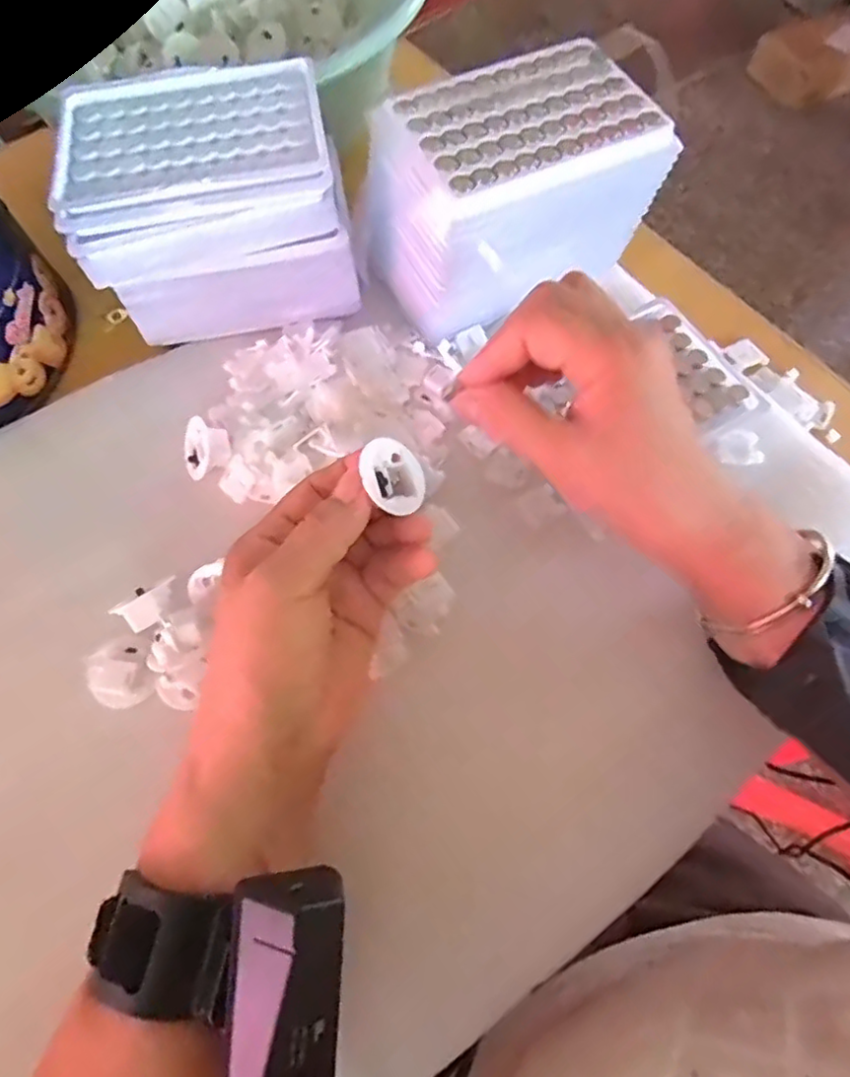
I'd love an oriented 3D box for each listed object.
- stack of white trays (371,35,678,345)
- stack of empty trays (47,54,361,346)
[{"bbox_3d":[0.044,-0.188,0.348,0.137,0.086,0.090,-21,68,-8],"label":"stack of white trays"},{"bbox_3d":[-0.111,-0.184,0.352,0.139,0.089,0.101,-10,67,-4],"label":"stack of empty trays"}]

